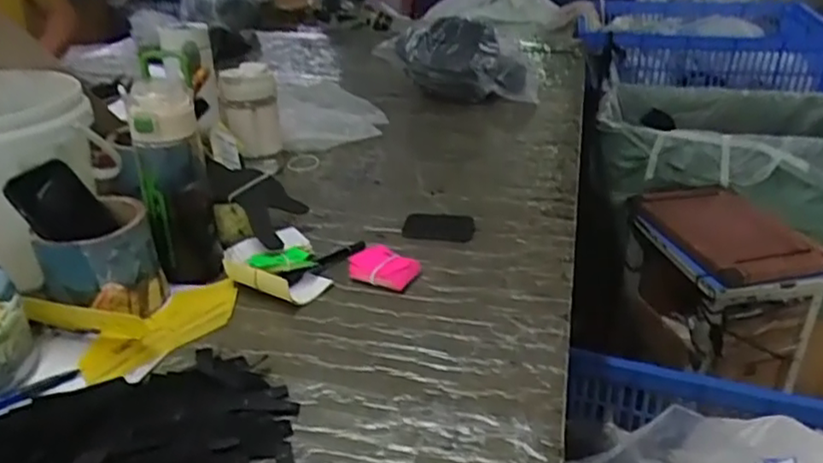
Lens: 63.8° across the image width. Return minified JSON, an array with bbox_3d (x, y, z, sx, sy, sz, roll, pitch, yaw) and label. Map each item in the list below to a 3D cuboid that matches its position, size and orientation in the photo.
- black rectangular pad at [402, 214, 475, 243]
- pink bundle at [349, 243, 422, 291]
[{"bbox_3d":[0.035,-0.005,0.848,0.090,0.004,0.073,3,29,12],"label":"black rectangular pad"},{"bbox_3d":[-0.029,0.037,0.744,0.077,0.023,0.060,11,30,21],"label":"pink bundle"}]

